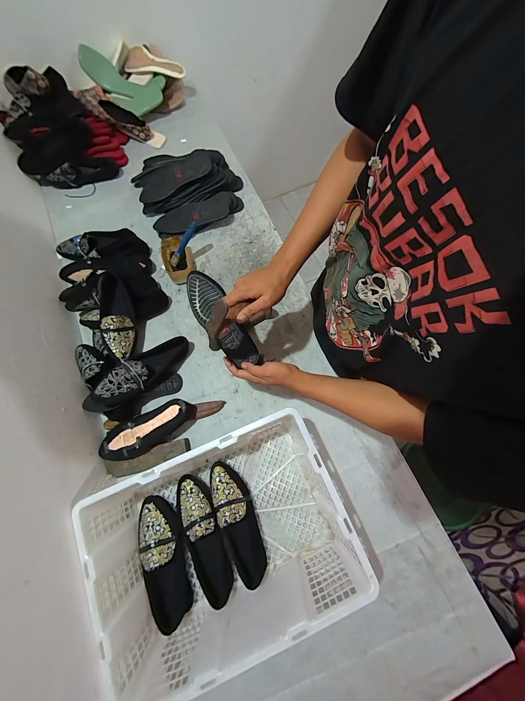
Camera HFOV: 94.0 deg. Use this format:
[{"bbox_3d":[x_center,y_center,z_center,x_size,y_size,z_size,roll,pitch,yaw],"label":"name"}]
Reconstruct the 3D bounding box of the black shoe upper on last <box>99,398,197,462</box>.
[{"bbox_3d":[-0.287,0.201,0.621,0.234,0.063,0.088,-28,76,-5],"label":"black shoe upper on last"}]

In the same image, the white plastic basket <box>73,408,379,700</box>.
[{"bbox_3d":[-0.082,0.375,0.517,0.473,0.159,0.346,-22,76,-4],"label":"white plastic basket"}]

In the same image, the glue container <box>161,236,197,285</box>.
[{"bbox_3d":[-0.259,-0.276,0.756,0.088,0.056,0.134,-17,75,-2],"label":"glue container"}]

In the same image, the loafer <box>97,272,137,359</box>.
[{"bbox_3d":[-0.396,-0.090,0.665,0.079,0.071,0.225,-19,75,-3],"label":"loafer"}]

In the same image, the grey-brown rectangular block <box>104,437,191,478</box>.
[{"bbox_3d":[-0.282,0.270,0.615,0.202,0.030,0.048,-16,75,-2],"label":"grey-brown rectangular block"}]

